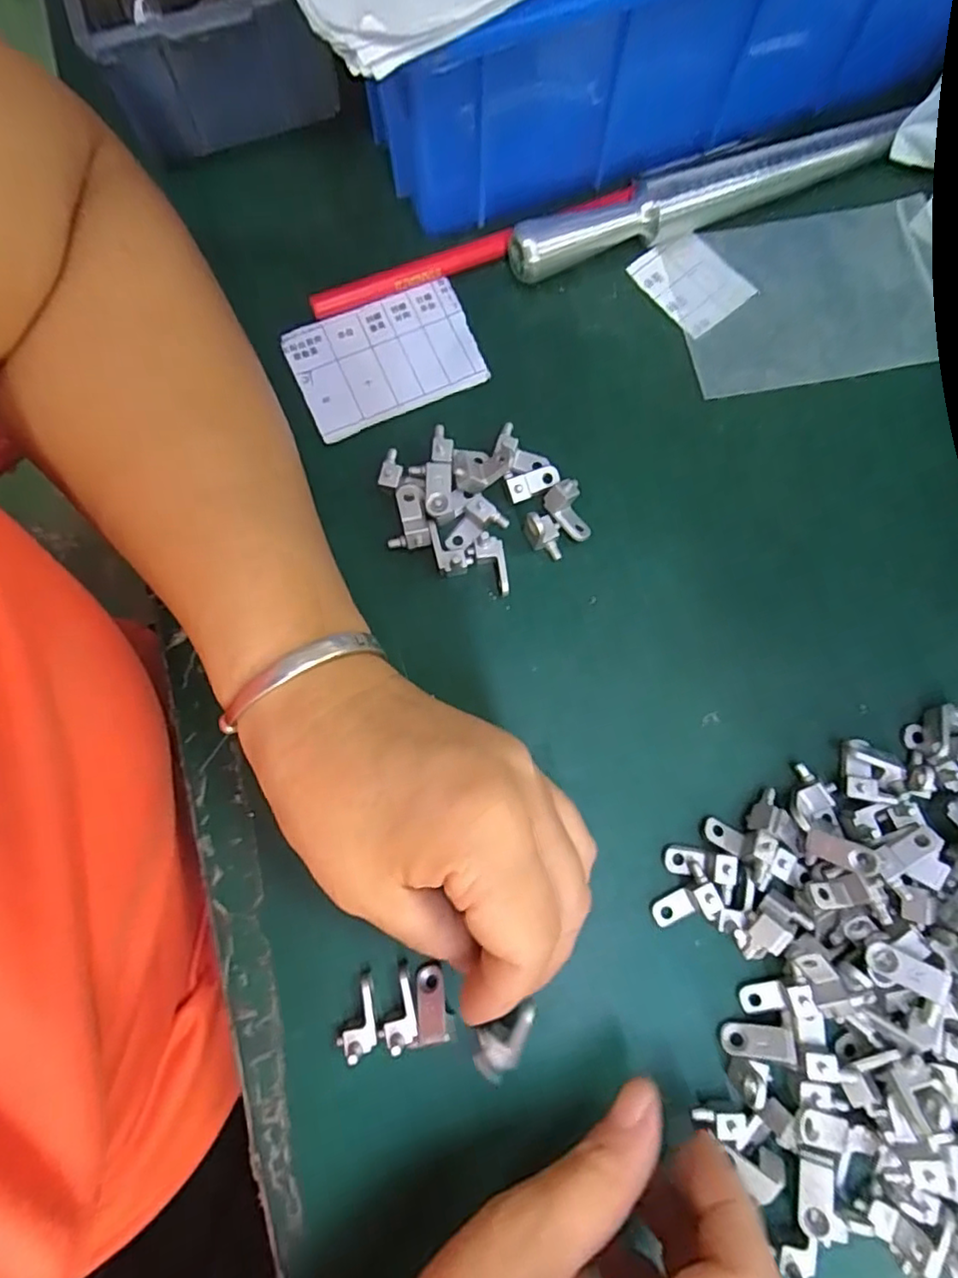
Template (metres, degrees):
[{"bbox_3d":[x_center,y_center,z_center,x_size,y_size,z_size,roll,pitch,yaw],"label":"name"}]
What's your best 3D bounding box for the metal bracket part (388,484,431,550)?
[{"bbox_3d":[-0.028,-0.048,0.239,0.016,0.008,0.023,-5,79,-2],"label":"metal bracket part"}]

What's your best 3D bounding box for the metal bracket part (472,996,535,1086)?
[{"bbox_3d":[0.010,0.134,0.203,0.024,0.009,0.014,-26,81,-6],"label":"metal bracket part"}]

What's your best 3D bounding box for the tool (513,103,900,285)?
[{"bbox_3d":[0.097,-0.189,0.263,0.174,0.022,0.017,-22,81,-5],"label":"tool"}]

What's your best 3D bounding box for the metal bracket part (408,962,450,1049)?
[{"bbox_3d":[-0.017,0.127,0.211,0.012,0.006,0.023,-4,54,-2],"label":"metal bracket part"}]

